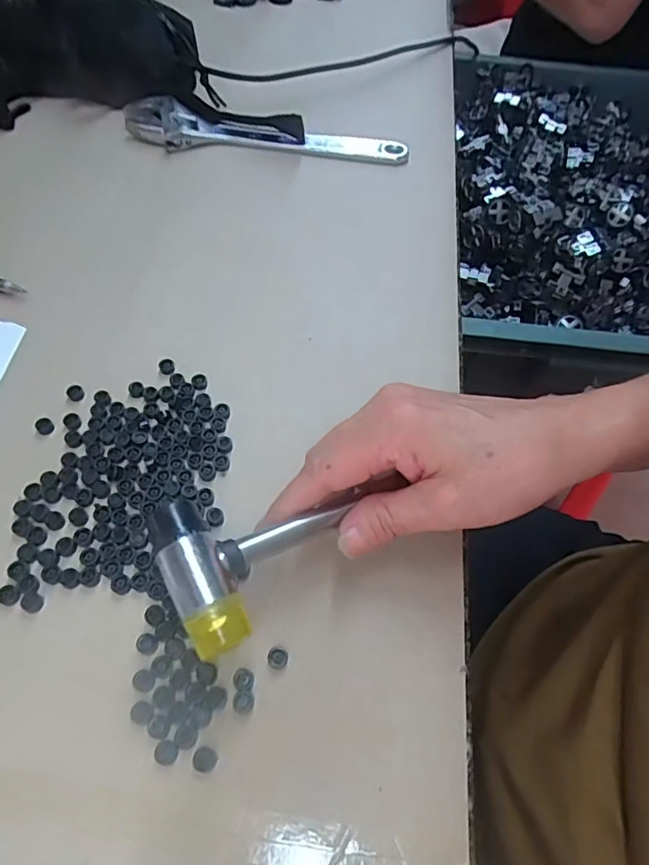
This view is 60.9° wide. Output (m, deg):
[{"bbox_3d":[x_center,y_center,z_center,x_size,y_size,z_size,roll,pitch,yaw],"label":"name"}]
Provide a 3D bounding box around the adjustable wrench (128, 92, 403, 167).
[{"bbox_3d":[-0.049,-0.260,0.474,0.236,0.019,0.047,4,57,-1],"label":"adjustable wrench"}]

